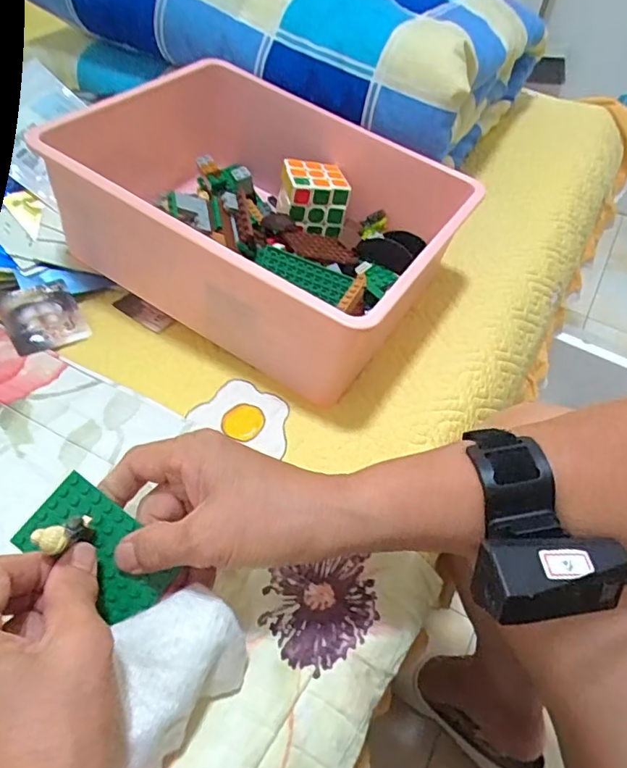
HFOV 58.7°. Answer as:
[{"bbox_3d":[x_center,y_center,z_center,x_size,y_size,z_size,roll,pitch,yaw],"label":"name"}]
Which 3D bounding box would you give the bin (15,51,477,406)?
[{"bbox_3d":[-0.042,-0.142,0.494,0.307,0.134,0.230,26,51,18],"label":"bin"}]

